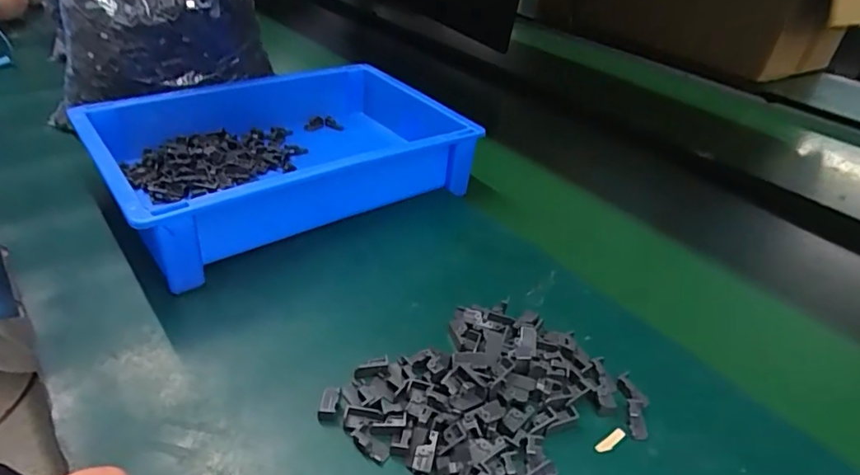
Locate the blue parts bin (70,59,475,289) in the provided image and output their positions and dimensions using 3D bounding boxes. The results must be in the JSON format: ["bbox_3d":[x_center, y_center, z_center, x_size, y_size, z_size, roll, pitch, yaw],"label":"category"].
[{"bbox_3d":[-0.128,-0.076,0.497,0.308,0.081,0.188,-21,44,-34],"label":"blue parts bin"}]

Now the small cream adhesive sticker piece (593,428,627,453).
[{"bbox_3d":[0.106,0.119,0.315,0.022,0.004,0.007,-19,42,-32],"label":"small cream adhesive sticker piece"}]

